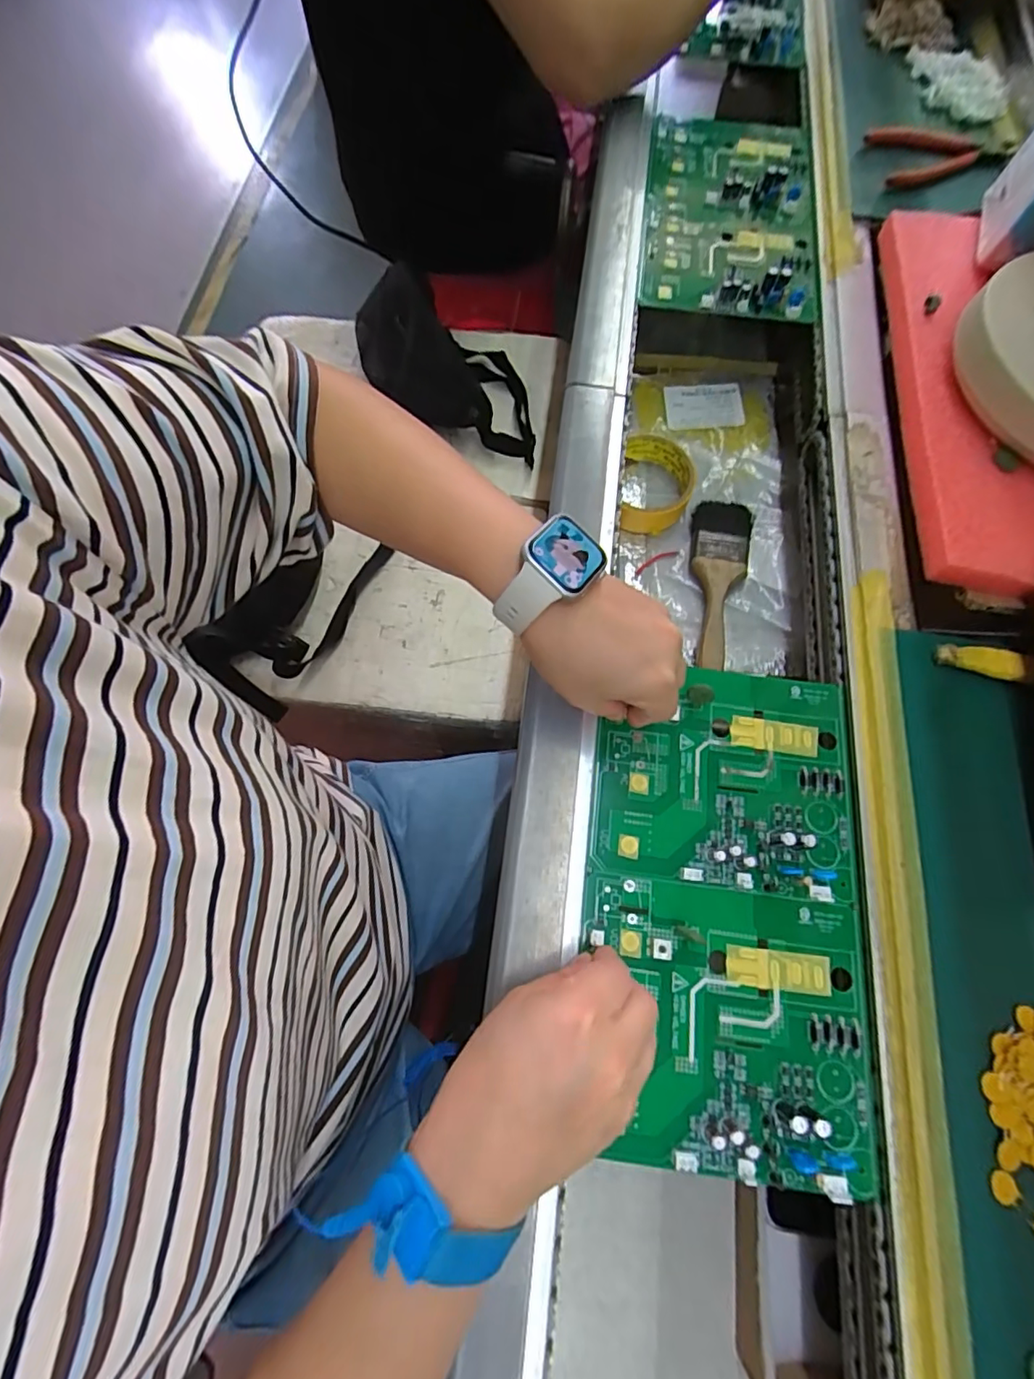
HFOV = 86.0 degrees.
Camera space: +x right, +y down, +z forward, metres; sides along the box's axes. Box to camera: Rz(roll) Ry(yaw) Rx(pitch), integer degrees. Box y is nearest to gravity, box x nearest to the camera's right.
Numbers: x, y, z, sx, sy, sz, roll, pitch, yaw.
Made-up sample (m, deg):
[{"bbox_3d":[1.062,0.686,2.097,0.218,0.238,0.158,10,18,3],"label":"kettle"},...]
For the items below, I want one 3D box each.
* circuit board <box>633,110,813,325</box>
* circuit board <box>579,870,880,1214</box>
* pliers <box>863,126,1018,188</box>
[{"bbox_3d":[0.207,-0.470,0.544,0.158,0.027,0.281,7,72,3],"label":"circuit board"},{"bbox_3d":[0.113,0.183,0.303,0.153,0.014,0.138,6,71,4],"label":"circuit board"},{"bbox_3d":[0.435,-0.546,0.552,0.171,0.013,0.084,-13,70,-3],"label":"pliers"}]

